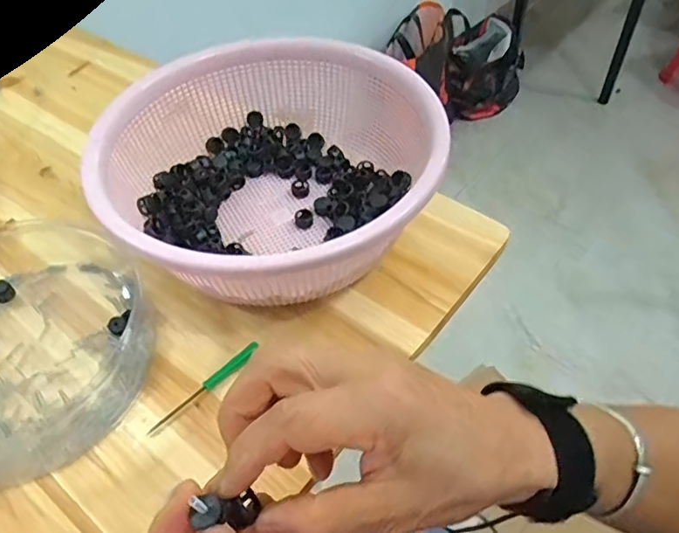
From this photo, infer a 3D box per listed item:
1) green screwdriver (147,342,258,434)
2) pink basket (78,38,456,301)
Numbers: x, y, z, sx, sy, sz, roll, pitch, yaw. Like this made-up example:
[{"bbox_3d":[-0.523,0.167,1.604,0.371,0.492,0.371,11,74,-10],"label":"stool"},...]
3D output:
[{"bbox_3d":[-0.098,0.088,0.407,0.095,0.010,0.011,-35,56,-23],"label":"green screwdriver"},{"bbox_3d":[-0.055,-0.068,0.470,0.265,0.103,0.244,-2,50,2],"label":"pink basket"}]

